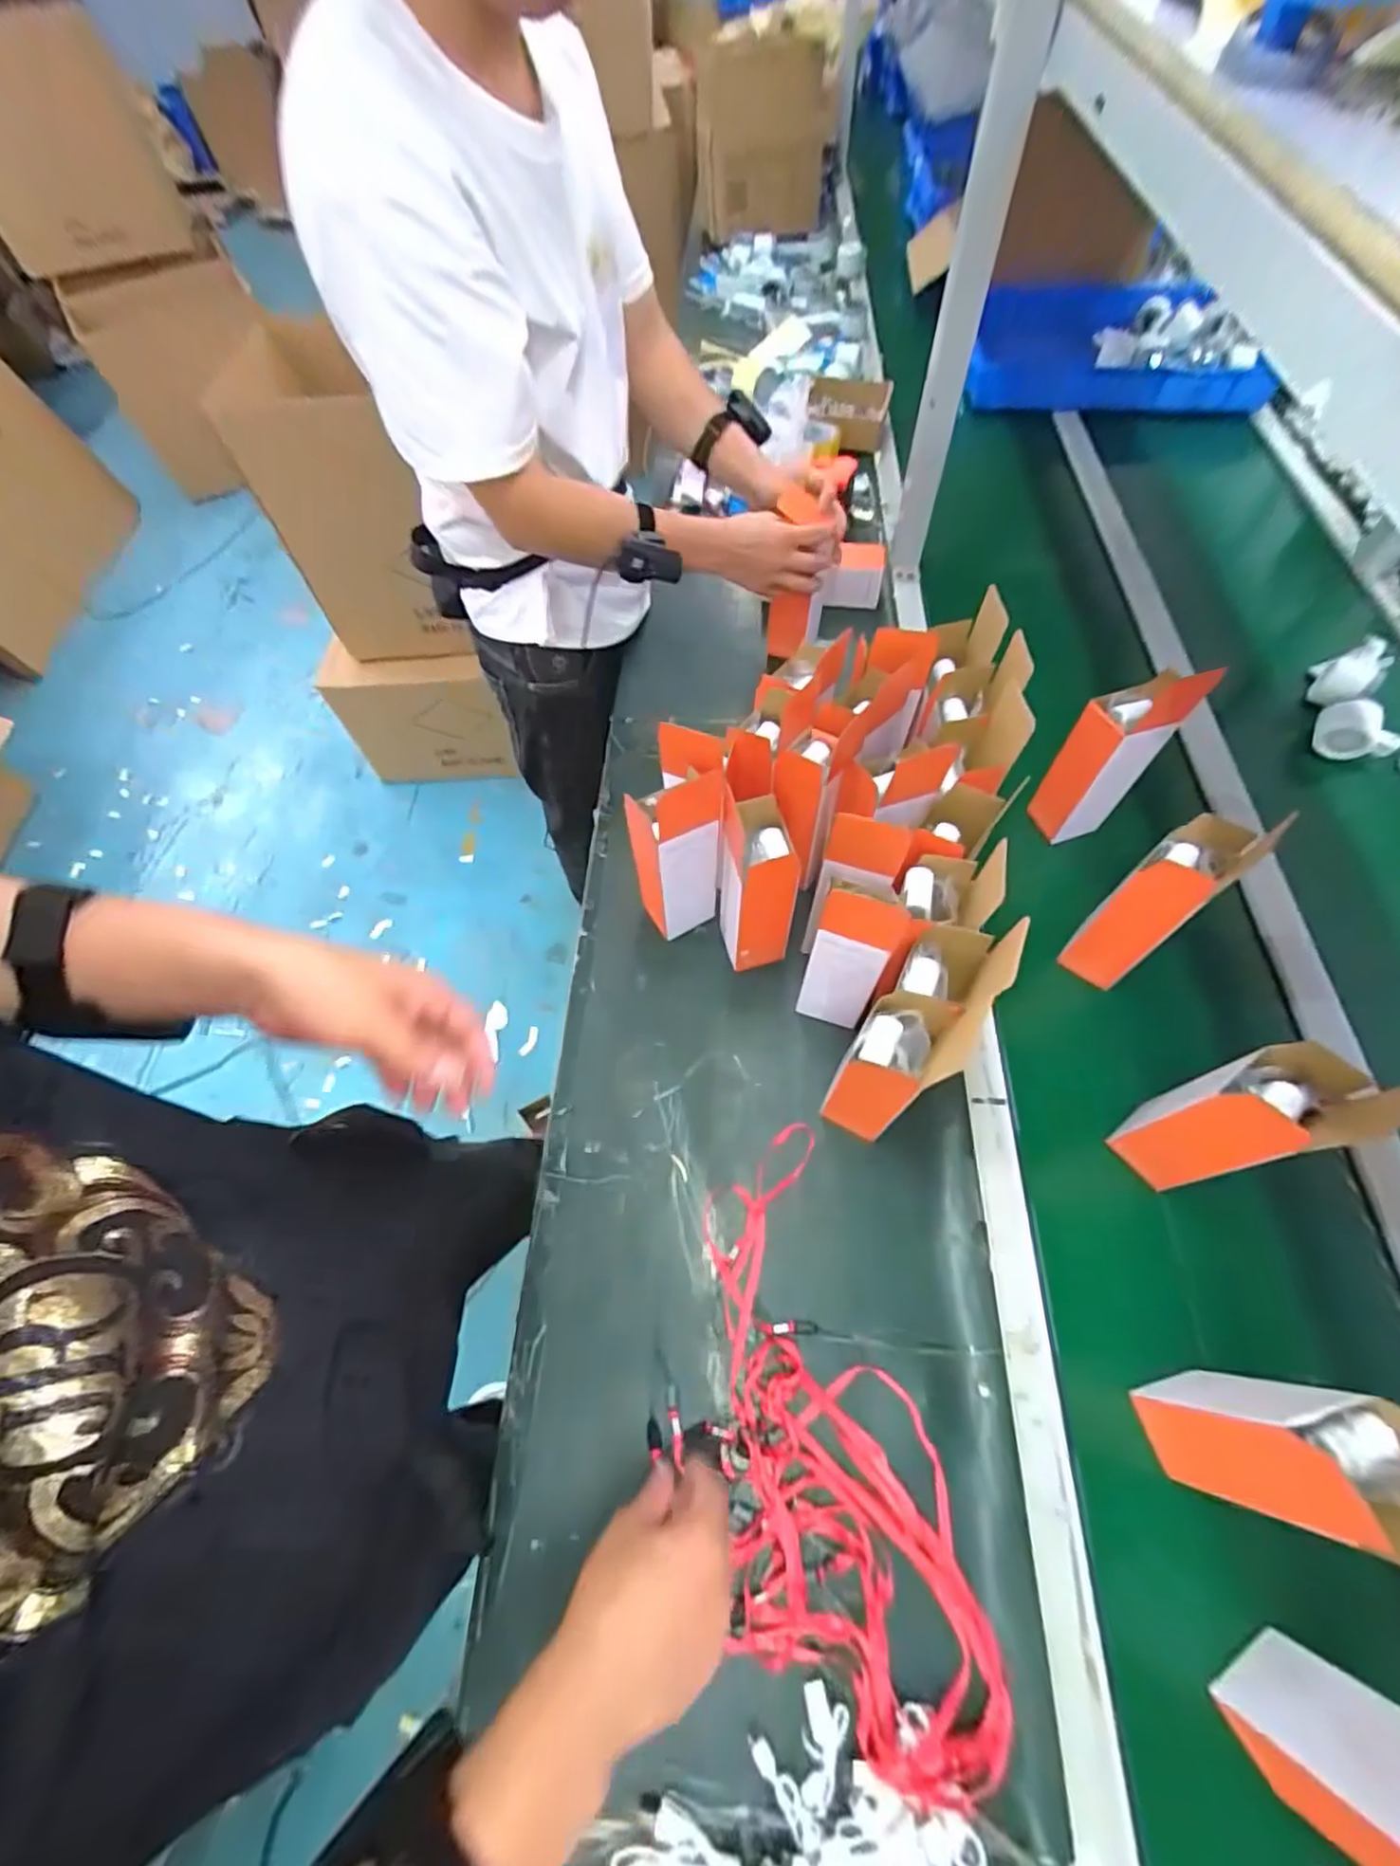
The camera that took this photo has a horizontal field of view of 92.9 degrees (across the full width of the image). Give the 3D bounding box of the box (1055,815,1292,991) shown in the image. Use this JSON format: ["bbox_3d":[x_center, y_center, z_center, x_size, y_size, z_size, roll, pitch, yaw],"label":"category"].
[{"bbox_3d":[0.417,-0.025,0.624,0.073,0.200,0.064,-39,67,-17],"label":"box"}]

